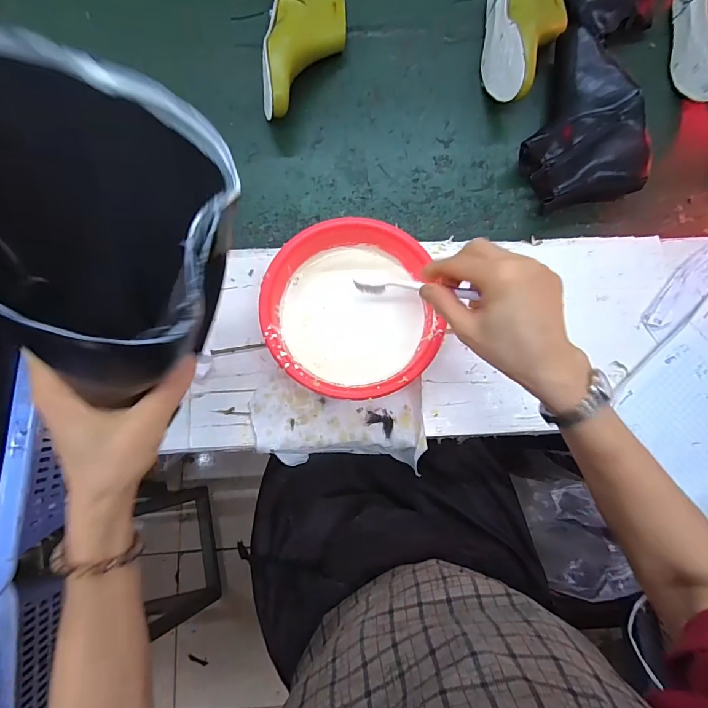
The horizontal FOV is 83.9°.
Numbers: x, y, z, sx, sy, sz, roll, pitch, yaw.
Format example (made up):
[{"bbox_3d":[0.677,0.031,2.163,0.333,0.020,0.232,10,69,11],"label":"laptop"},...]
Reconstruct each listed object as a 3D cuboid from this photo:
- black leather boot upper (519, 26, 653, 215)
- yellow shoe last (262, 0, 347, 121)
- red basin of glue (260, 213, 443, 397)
[{"bbox_3d":[0.294,-0.325,0.545,0.170,0.058,0.251,-17,79,-4],"label":"black leather boot upper"},{"bbox_3d":[-0.068,-0.430,0.554,0.100,0.079,0.229,5,79,0],"label":"yellow shoe last"},{"bbox_3d":[-0.004,-0.043,0.444,0.177,0.073,0.185,0,79,-1],"label":"red basin of glue"}]

